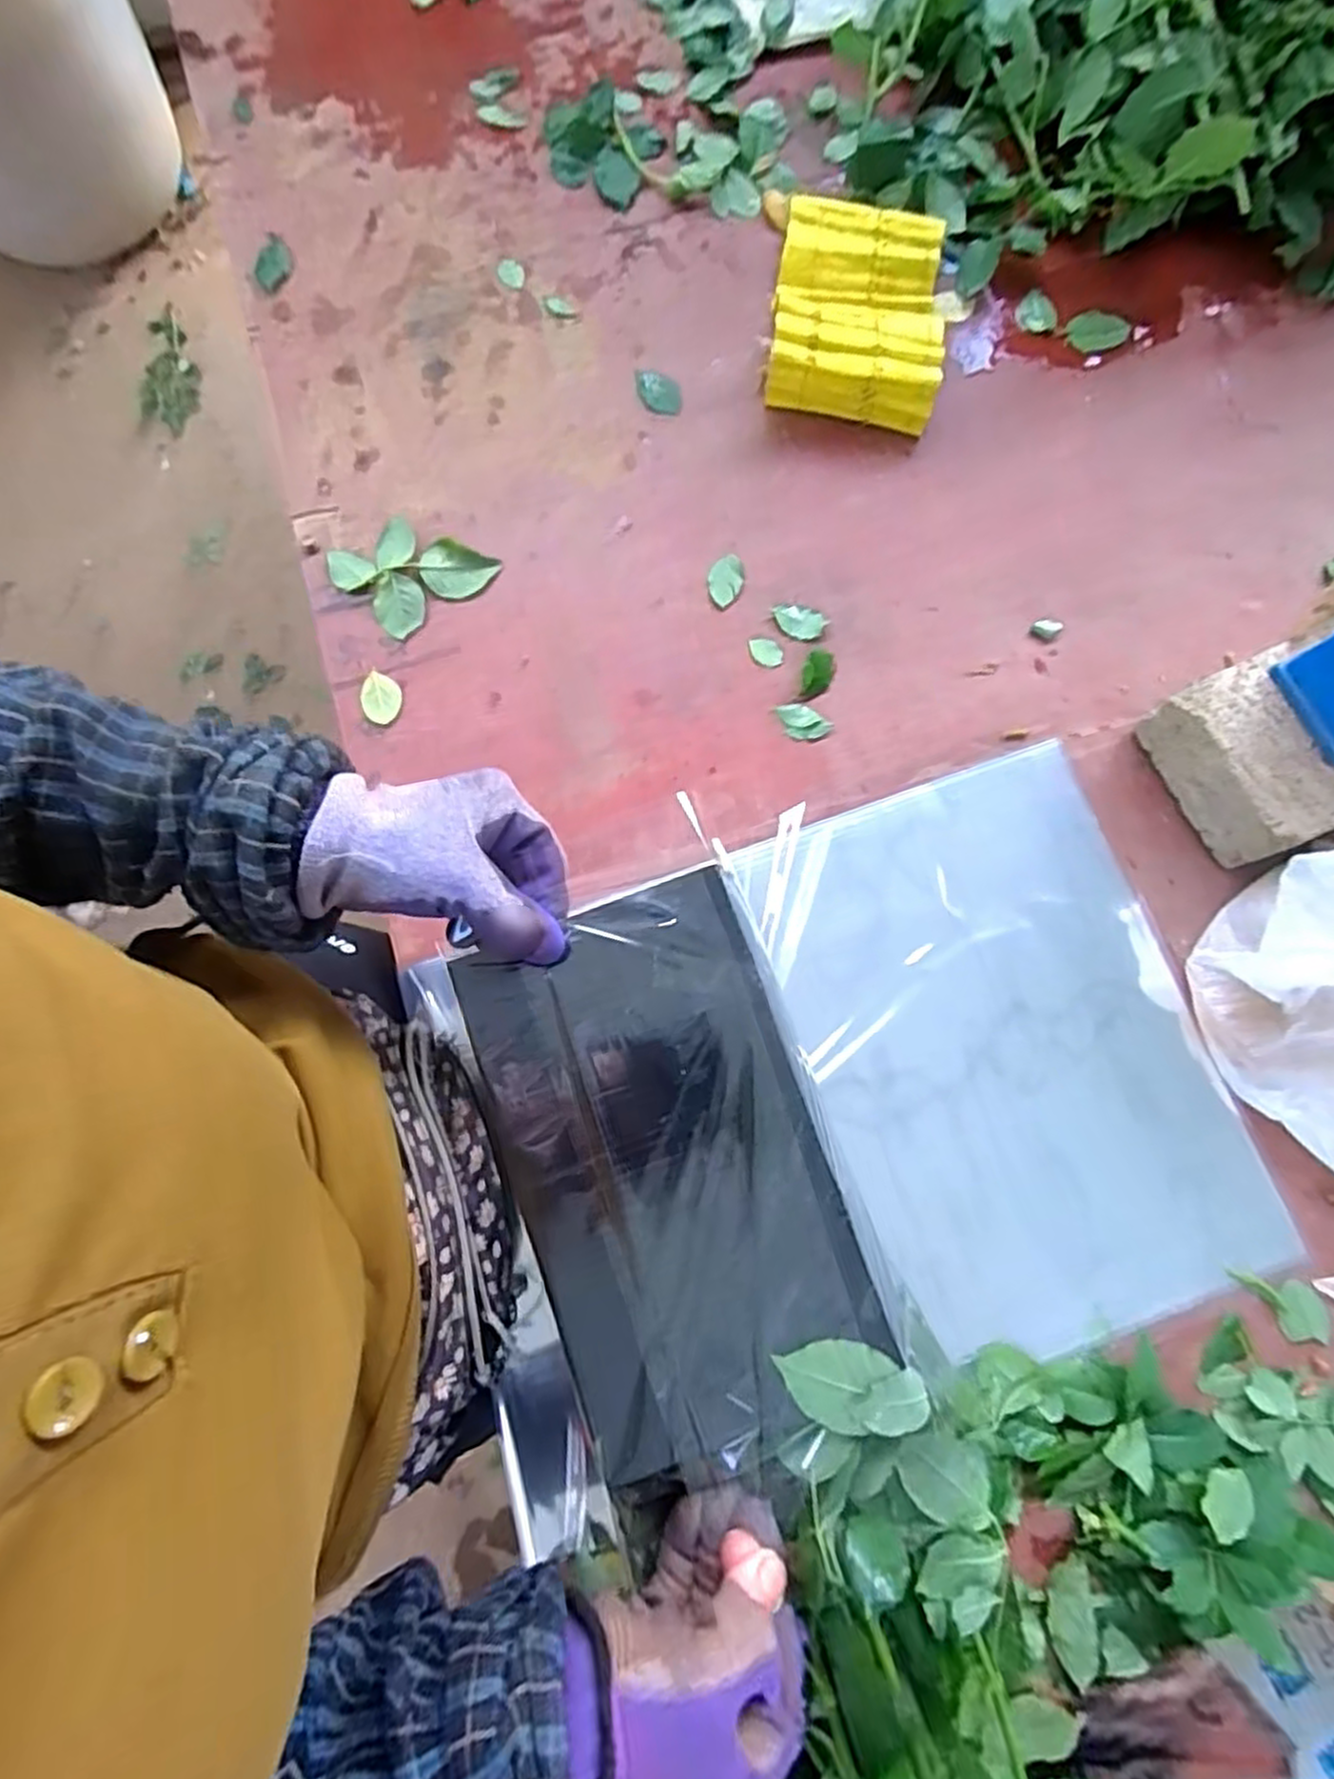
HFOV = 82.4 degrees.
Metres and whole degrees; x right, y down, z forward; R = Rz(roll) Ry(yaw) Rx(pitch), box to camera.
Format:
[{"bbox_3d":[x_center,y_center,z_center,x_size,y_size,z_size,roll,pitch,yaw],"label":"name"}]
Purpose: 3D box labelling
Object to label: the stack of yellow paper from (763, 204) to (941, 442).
[{"bbox_3d":[0.133,-0.407,0.526,0.112,0.041,0.167,9,79,1],"label":"stack of yellow paper"}]

